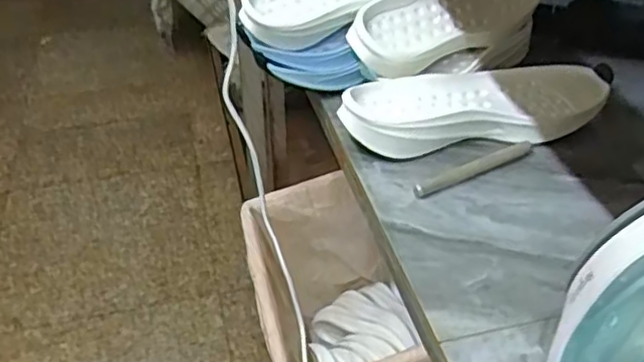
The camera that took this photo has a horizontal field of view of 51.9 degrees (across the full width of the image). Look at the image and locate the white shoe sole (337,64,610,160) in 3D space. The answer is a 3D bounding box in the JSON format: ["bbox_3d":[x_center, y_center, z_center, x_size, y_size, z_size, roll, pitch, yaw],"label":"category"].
[{"bbox_3d":[0.158,-0.081,0.712,0.280,0.046,0.114,-10,39,-11],"label":"white shoe sole"}]

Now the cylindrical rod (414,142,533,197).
[{"bbox_3d":[0.154,-0.013,0.659,0.146,0.007,0.016,-20,42,-21],"label":"cylindrical rod"}]

